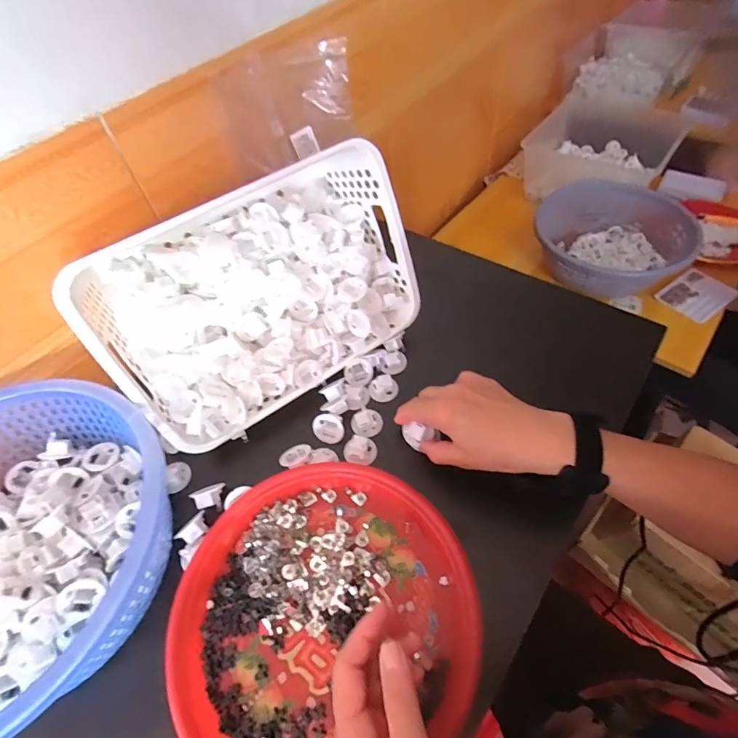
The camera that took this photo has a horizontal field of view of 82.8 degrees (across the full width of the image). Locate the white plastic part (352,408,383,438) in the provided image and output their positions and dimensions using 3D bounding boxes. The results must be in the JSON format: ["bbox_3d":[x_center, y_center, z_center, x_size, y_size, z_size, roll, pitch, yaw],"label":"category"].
[{"bbox_3d":[-0.001,0.058,0.454,0.031,0.021,0.025,-30,57,-16],"label":"white plastic part"}]

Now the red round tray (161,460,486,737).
[{"bbox_3d":[-0.038,0.194,0.343,0.232,0.031,0.229,-1,56,2],"label":"red round tray"}]

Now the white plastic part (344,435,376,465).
[{"bbox_3d":[-0.009,0.084,0.431,0.033,0.014,0.028,0,55,5],"label":"white plastic part"}]

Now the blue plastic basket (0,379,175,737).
[{"bbox_3d":[-0.301,0.146,0.348,0.275,0.092,0.270,21,59,19],"label":"blue plastic basket"}]

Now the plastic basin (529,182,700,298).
[{"bbox_3d":[0.510,-0.277,0.898,0.289,0.126,0.300,-3,54,4],"label":"plastic basin"}]

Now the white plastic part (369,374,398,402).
[{"bbox_3d":[0.017,0.023,0.479,0.033,0.018,0.027,-4,54,2],"label":"white plastic part"}]

